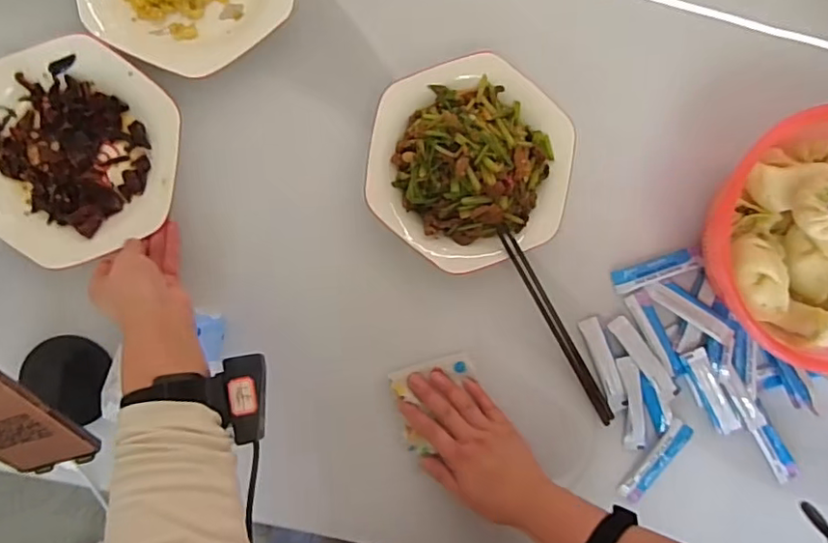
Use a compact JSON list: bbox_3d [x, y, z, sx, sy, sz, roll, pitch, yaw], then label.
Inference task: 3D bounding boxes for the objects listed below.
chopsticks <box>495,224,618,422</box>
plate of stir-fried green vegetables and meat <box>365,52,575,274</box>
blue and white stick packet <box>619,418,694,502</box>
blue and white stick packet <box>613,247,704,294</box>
[{"bbox_3d":[0.152,0.060,0.599,0.014,0.027,0.244,-32,95,-3],"label":"chopsticks"},{"bbox_3d":[0.057,-0.108,0.576,0.204,0.072,0.198,0,92,-5],"label":"plate of stir-fried green vegetables and meat"},{"bbox_3d":[0.267,0.209,0.625,0.024,0.008,0.103,37,89,-6],"label":"blue and white stick packet"},{"bbox_3d":[0.266,-0.001,0.621,0.096,0.014,0.025,-18,94,-4],"label":"blue and white stick packet"}]

